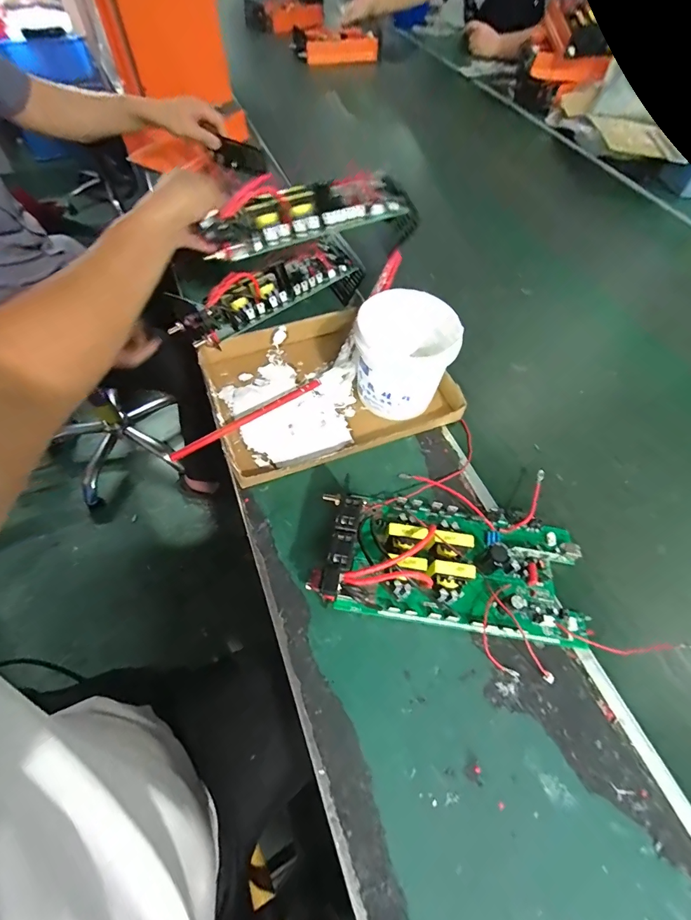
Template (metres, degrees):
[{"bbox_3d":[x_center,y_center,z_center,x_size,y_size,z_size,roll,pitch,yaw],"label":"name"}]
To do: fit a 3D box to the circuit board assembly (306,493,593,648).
[{"bbox_3d":[0.114,0.102,0.415,0.284,0.055,0.164,8,59,3],"label":"circuit board assembly"}]

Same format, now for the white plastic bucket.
[{"bbox_3d":[0.069,-0.130,0.508,0.112,0.131,0.101,-19,62,-14],"label":"white plastic bucket"}]

